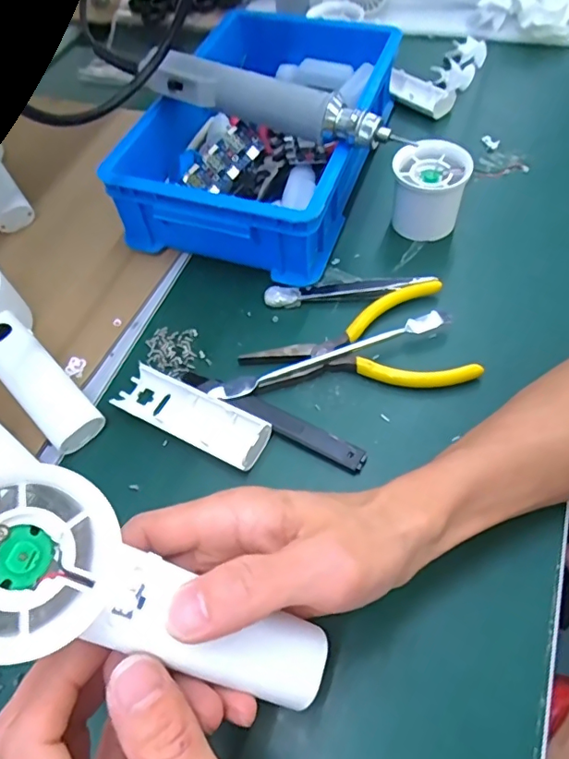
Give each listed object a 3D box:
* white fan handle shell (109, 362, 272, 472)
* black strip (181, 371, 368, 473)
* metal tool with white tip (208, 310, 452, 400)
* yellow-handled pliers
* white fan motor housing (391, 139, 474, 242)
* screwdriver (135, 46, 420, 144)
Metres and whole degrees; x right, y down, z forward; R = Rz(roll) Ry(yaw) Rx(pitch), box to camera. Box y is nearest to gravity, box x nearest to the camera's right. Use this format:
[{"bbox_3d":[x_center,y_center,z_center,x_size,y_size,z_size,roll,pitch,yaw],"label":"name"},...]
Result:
[{"bbox_3d":[-0.059,0.023,0.337,0.106,0.017,0.034,25,62,19],"label":"white fan handle shell"},{"bbox_3d":[-0.010,0.023,0.336,0.131,0.011,0.014,24,62,18],"label":"black strip"},{"bbox_3d":[0.035,-0.016,0.355,0.170,0.018,0.017,-20,58,-9],"label":"metal tool with white tip"},{"bbox_3d":[0.048,-0.017,0.355,0.144,0.016,0.079,-14,57,-5],"label":"yellow-handled pliers"},{"bbox_3d":[0.111,-0.145,0.410,0.056,0.055,0.054,11,58,11],"label":"white fan motor housing"},{"bbox_3d":[-0.011,-0.200,0.375,0.193,0.035,0.028,21,61,19],"label":"screwdriver"}]

